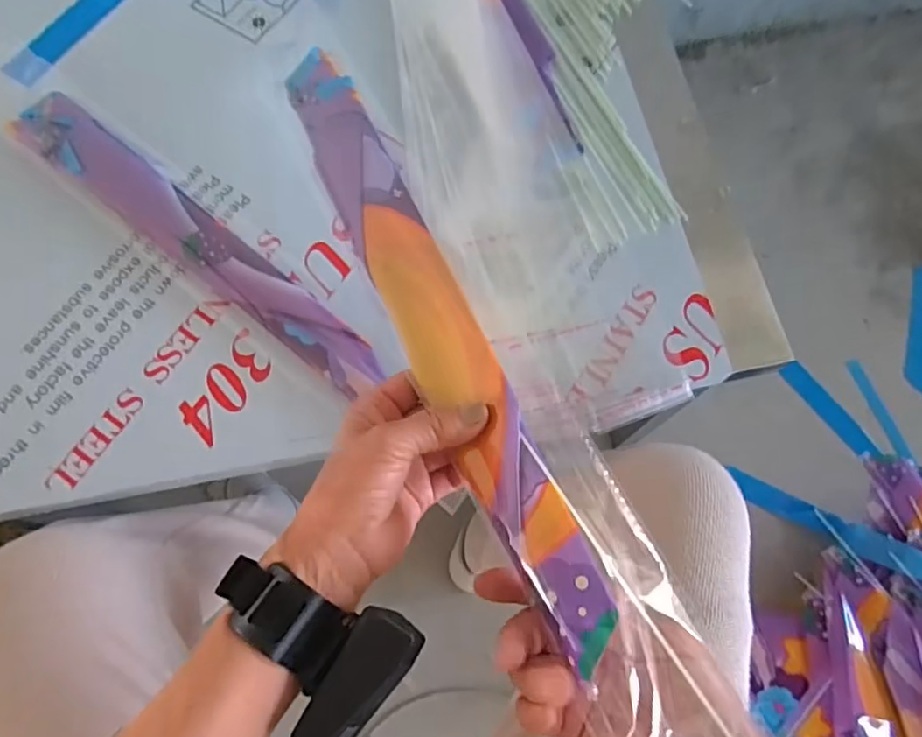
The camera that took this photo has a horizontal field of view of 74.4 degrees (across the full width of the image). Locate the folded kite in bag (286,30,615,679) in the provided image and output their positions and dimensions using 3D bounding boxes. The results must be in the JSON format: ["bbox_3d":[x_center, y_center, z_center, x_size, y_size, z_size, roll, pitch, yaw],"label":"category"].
[{"bbox_3d":[-0.031,-0.062,0.406,0.050,0.027,0.490,-23,63,-8],"label":"folded kite in bag"}]

